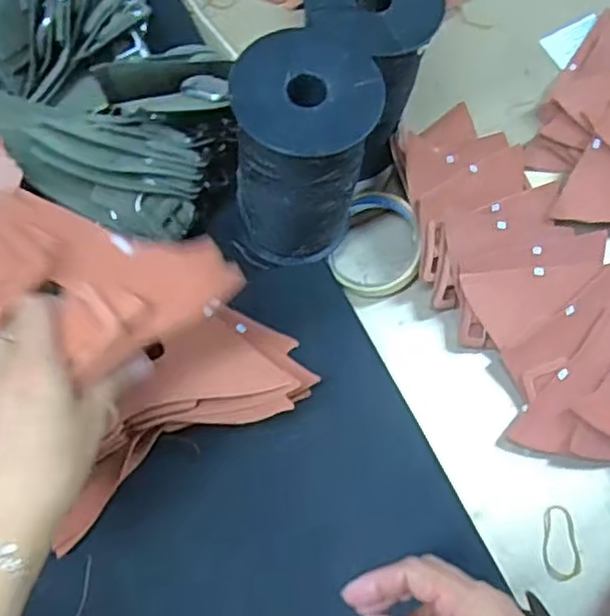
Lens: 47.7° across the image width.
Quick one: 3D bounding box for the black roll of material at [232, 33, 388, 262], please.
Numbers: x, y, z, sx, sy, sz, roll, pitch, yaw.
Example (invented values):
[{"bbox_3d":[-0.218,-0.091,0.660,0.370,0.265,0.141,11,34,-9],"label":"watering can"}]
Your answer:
[{"bbox_3d":[-0.002,-0.107,0.527,0.092,0.186,0.097,1,72,-2],"label":"black roll of material"}]

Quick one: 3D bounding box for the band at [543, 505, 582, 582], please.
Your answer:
[{"bbox_3d":[0.202,0.185,0.545,0.029,0.004,0.056,1,72,-2],"label":"band"}]

